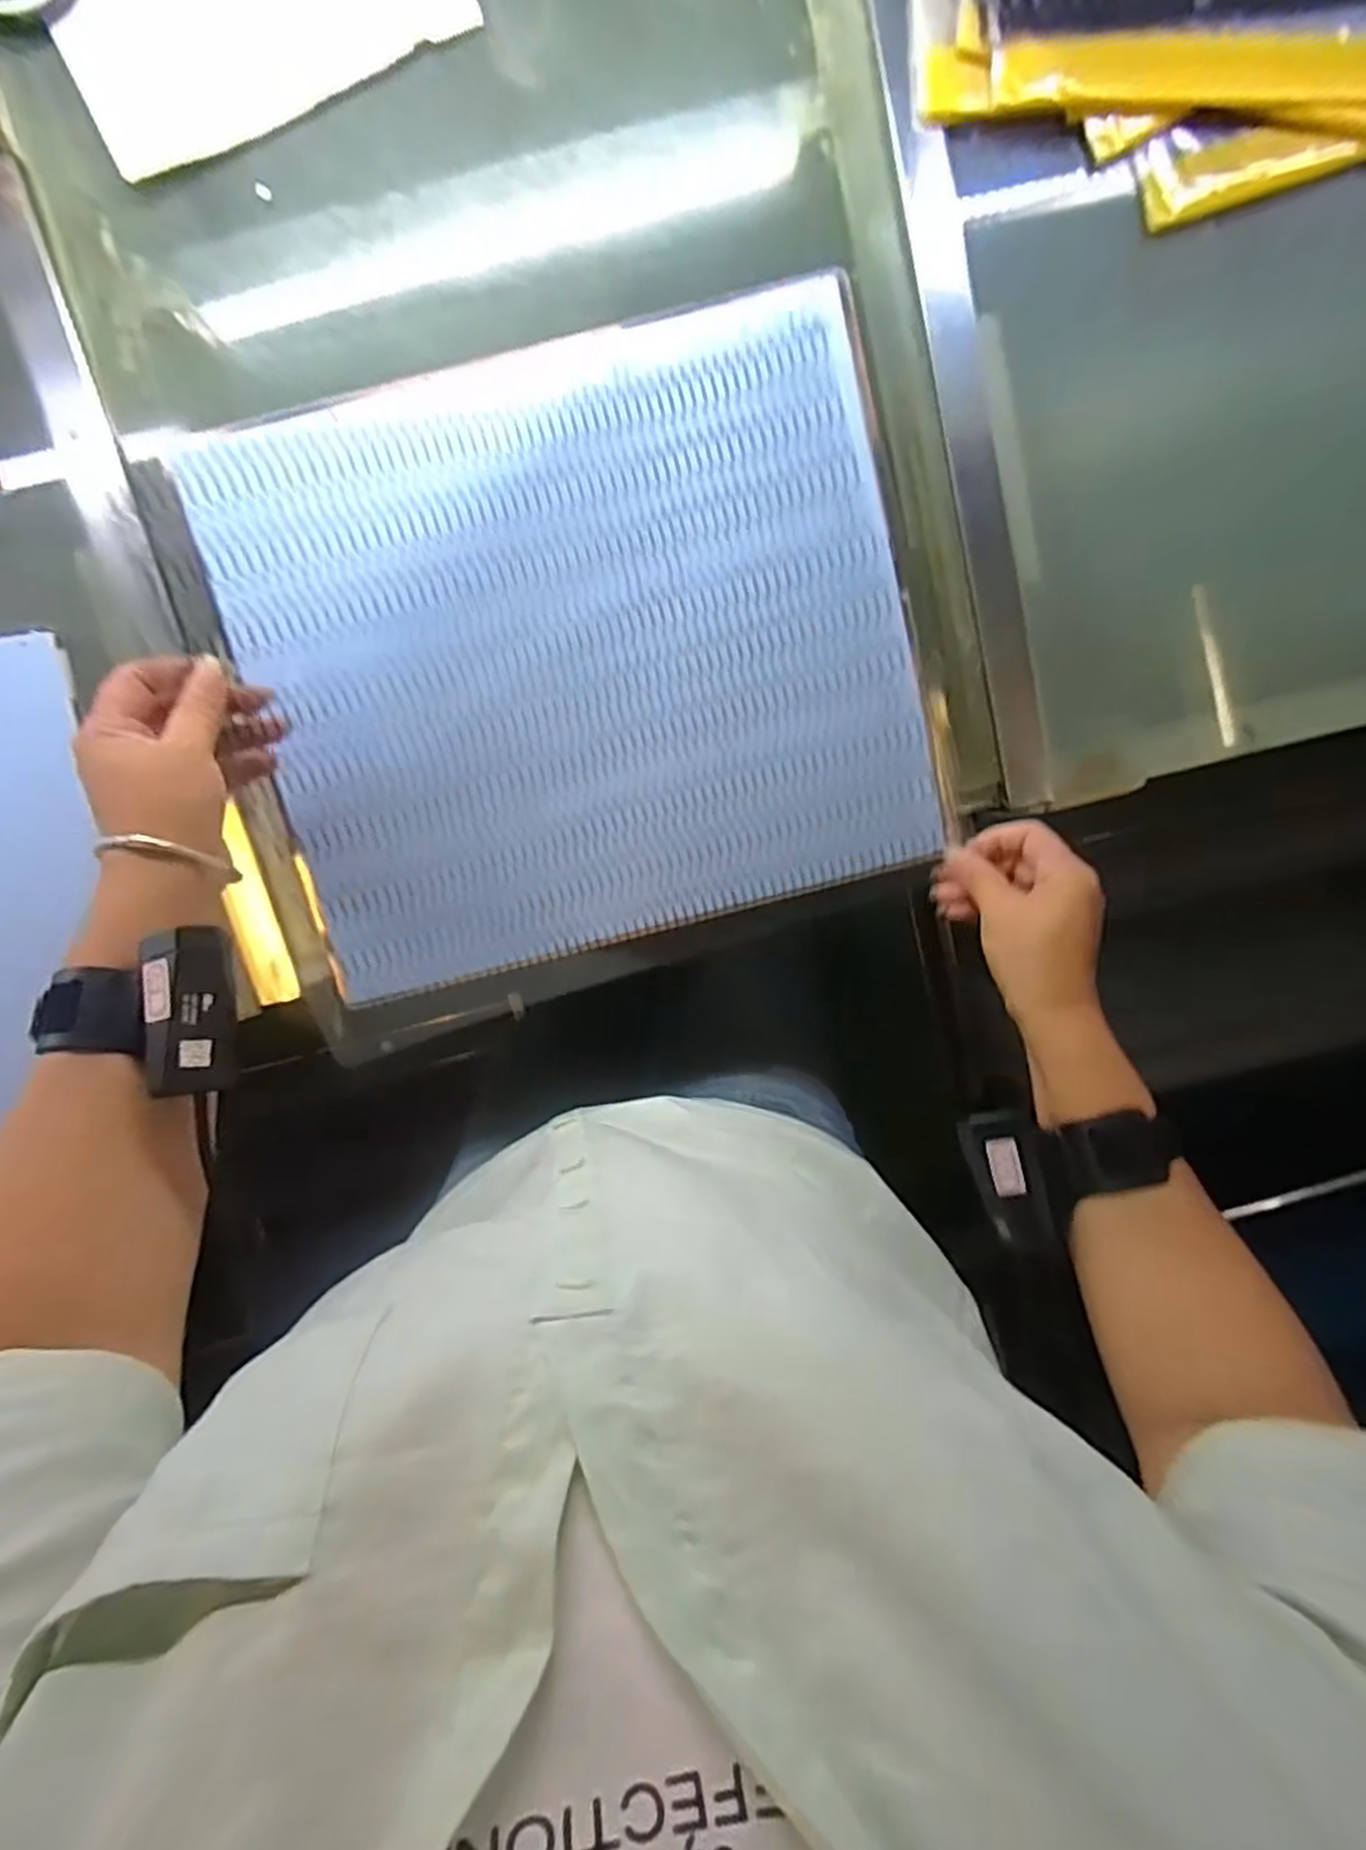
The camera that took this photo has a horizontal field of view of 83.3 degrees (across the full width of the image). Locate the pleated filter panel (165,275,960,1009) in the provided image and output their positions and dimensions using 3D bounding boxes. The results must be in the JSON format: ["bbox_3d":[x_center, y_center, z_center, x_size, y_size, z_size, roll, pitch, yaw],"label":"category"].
[{"bbox_3d":[-0.052,-0.164,0.458,0.387,0.041,0.343,-14,100,-1],"label":"pleated filter panel"}]

